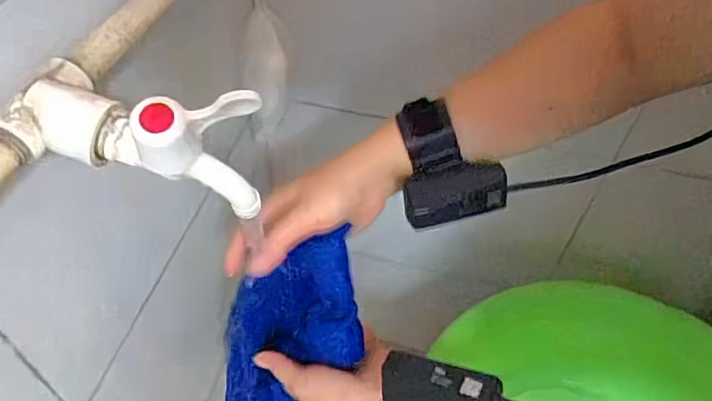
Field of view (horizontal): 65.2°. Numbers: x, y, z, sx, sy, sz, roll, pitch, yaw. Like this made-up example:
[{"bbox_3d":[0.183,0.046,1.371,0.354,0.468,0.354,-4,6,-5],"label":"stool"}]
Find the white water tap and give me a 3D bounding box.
[{"bbox_3d":[-0.089,-0.027,0.284,0.080,0.085,0.043,12,79,-2],"label":"white water tap"}]

